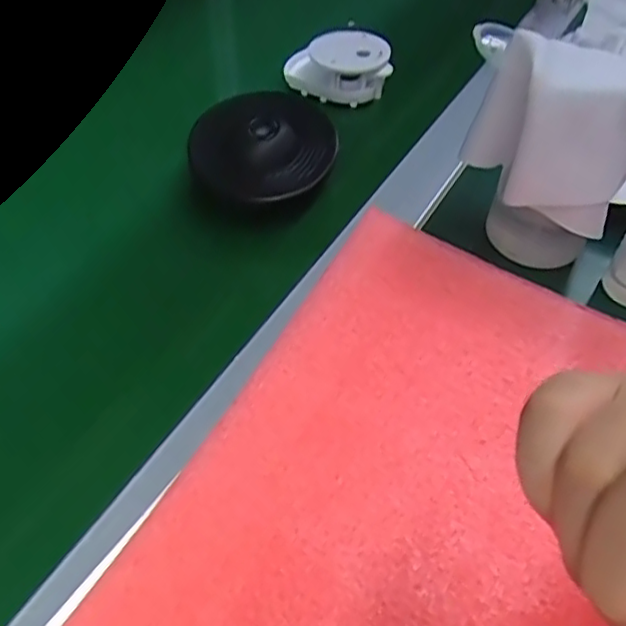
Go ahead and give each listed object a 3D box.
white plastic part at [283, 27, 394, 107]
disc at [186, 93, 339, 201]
[{"bbox_3d":[0.020,-0.195,0.521,0.072,0.040,0.052,-11,51,-13],"label":"white plastic part"},{"bbox_3d":[-0.031,-0.109,0.431,0.090,0.019,0.090,3,68,-7],"label":"disc"}]

